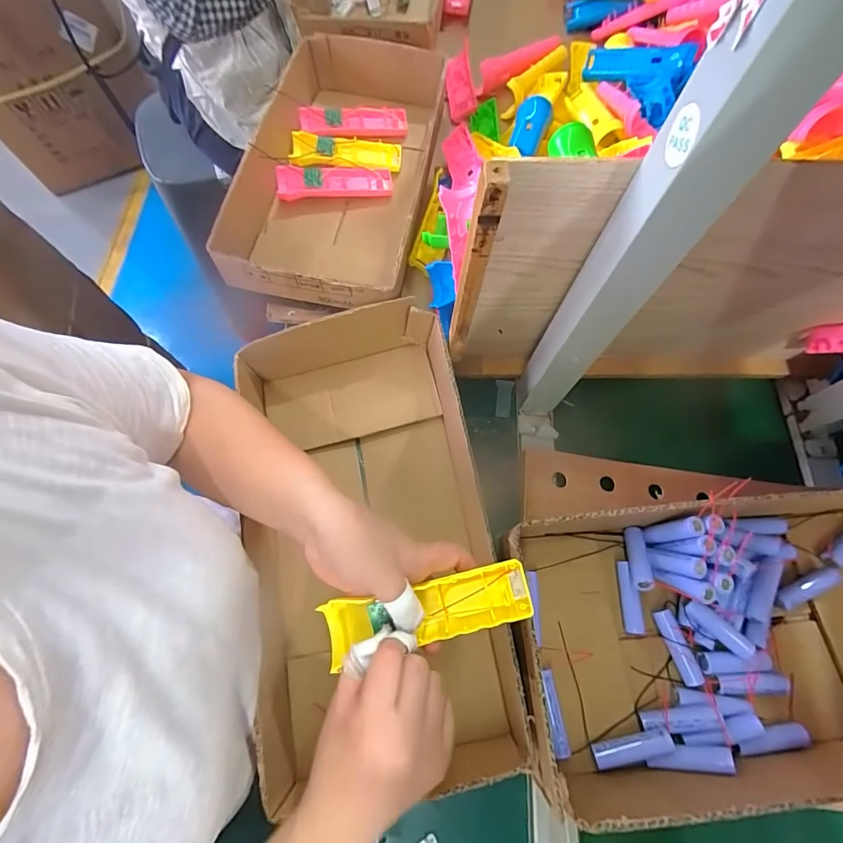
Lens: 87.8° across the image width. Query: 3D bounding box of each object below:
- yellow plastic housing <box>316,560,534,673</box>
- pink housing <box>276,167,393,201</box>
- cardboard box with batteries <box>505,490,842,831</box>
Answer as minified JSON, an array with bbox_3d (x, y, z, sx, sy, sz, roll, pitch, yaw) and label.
[{"bbox_3d":[0.003,0.144,0.328,0.157,0.027,0.046,-13,71,4],"label":"yellow plastic housing"},{"bbox_3d":[-0.119,-0.334,0.614,0.158,0.034,0.046,-5,70,-3],"label":"pink housing"},{"bbox_3d":[0.287,0.187,0.400,0.414,0.102,0.218,-5,70,-3],"label":"cardboard box with batteries"}]

